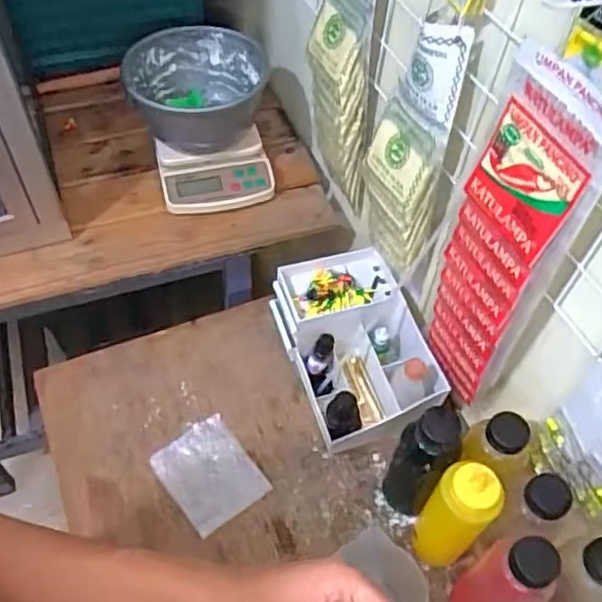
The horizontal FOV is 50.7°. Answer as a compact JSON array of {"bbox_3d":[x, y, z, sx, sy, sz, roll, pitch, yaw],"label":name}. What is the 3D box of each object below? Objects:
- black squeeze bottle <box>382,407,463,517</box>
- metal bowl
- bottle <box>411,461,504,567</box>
[{"bbox_3d":[0.125,0.182,0.686,0.055,0.193,0.056,2,54,-2],"label":"black squeeze bottle"},{"bbox_3d":[-0.149,-0.293,0.892,0.172,0.108,0.172,2,54,-2],"label":"metal bowl"},{"bbox_3d":[0.155,0.221,0.648,0.055,0.180,0.045,34,59,20],"label":"bottle"}]

